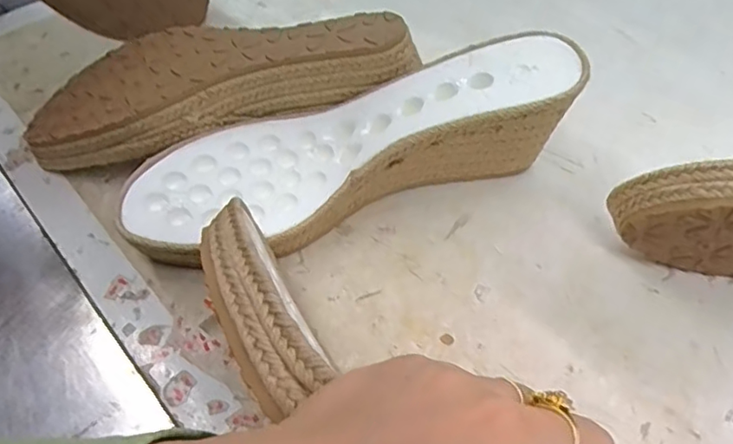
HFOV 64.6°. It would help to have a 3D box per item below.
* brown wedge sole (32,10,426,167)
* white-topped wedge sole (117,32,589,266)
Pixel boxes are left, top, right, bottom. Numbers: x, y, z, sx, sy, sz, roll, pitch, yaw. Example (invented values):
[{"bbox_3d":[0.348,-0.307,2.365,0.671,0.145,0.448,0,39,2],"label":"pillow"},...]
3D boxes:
[{"bbox_3d":[-0.092,-0.085,0.366,0.238,0.074,0.083,-7,53,-2],"label":"brown wedge sole"},{"bbox_3d":[-0.009,-0.041,0.327,0.244,0.072,0.083,-12,53,-6],"label":"white-topped wedge sole"}]

